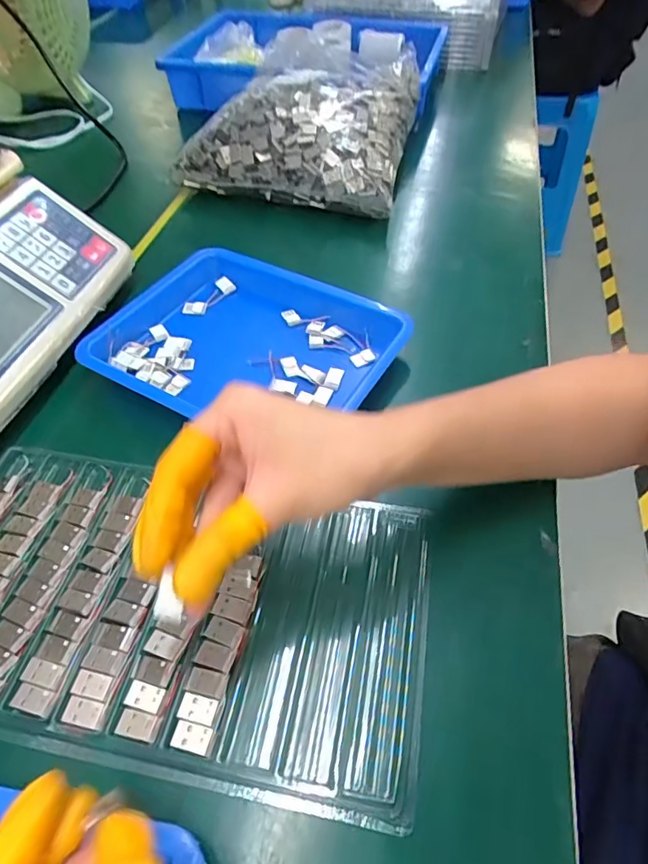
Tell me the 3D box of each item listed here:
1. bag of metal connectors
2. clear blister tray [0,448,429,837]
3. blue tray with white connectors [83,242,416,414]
[{"bbox_3d":[-0.021,-0.337,0.570,0.219,0.136,0.188,15,53,12],"label":"bag of metal connectors"},{"bbox_3d":[-0.089,0.091,0.289,0.285,0.012,0.155,8,52,7],"label":"clear blister tray"},{"bbox_3d":[-0.063,-0.068,0.406,0.219,0.034,0.166,23,55,18],"label":"blue tray with white connectors"}]

